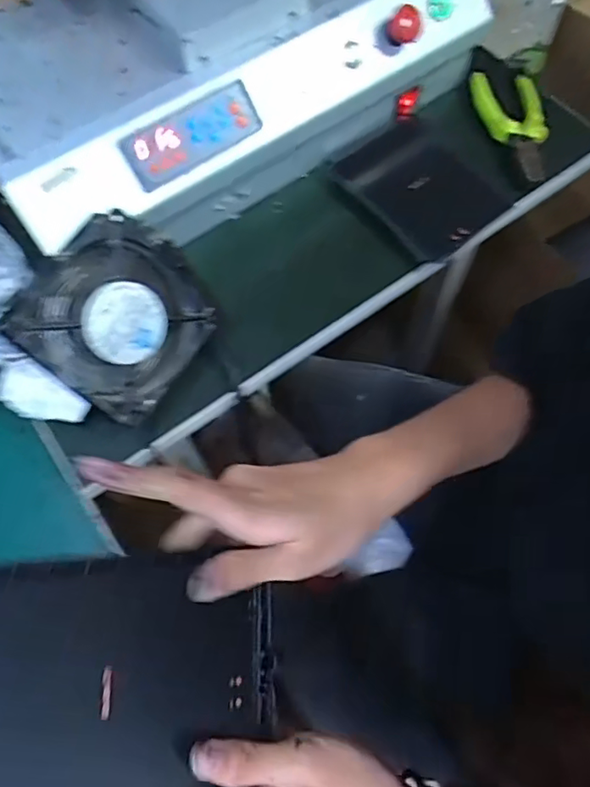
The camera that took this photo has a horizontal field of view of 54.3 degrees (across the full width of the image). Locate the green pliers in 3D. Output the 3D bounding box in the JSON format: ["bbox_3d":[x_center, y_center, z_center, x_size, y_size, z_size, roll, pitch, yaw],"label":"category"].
[{"bbox_3d":[0.213,-0.262,0.557,0.059,0.019,0.134,-2,66,0],"label":"green pliers"}]

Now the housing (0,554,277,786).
[{"bbox_3d":[-0.079,0.130,0.253,0.160,0.009,0.115,5,81,-36],"label":"housing"}]

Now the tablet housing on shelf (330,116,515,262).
[{"bbox_3d":[0.116,-0.195,0.540,0.103,0.016,0.141,-35,70,-14],"label":"tablet housing on shelf"}]

